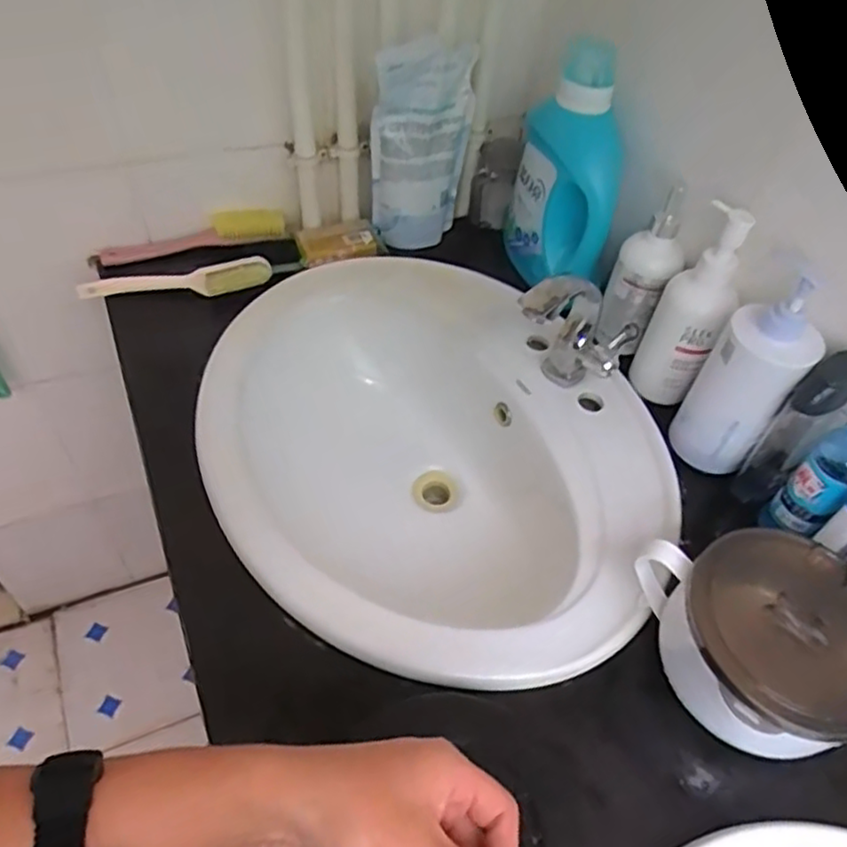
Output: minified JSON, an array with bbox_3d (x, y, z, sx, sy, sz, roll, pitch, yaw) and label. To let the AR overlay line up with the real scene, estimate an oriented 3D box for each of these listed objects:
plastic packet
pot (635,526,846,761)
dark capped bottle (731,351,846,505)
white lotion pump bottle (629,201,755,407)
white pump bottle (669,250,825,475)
[{"bbox_3d":[-0.002,-0.335,0.828,0.128,0.243,0.059,-19,54,-21],"label":"plastic packet"},{"bbox_3d":[0.278,0.162,0.524,0.169,0.086,0.158,3,50,-4],"label":"pot"},{"bbox_3d":[0.346,0.007,0.629,0.044,0.171,0.052,38,56,23],"label":"dark capped bottle"},{"bbox_3d":[0.266,-0.108,0.675,0.055,0.206,0.063,13,50,5],"label":"white lotion pump bottle"},{"bbox_3d":[0.304,-0.039,0.632,0.062,0.197,0.086,-30,59,-27],"label":"white pump bottle"}]

